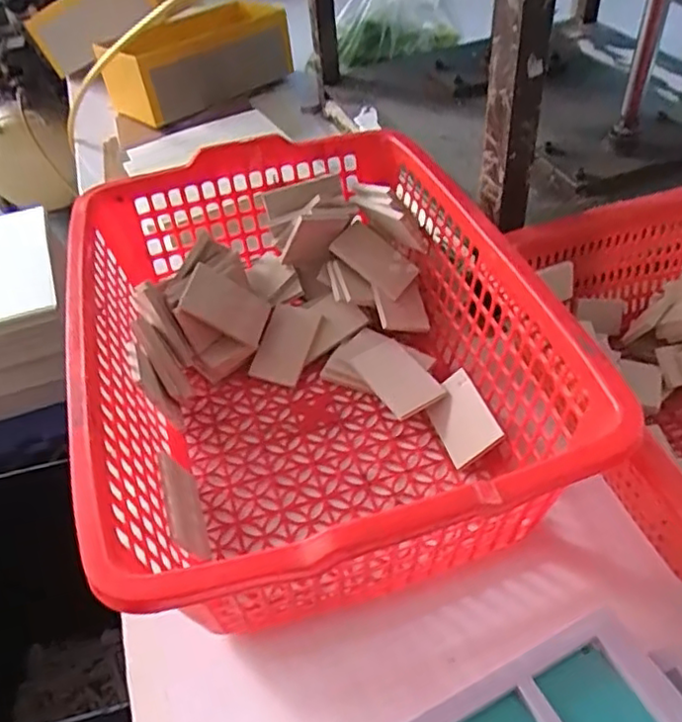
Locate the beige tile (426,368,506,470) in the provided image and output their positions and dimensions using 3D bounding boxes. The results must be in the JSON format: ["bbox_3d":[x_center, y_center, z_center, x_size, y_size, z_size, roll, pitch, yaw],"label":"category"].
[{"bbox_3d":[0.112,0.054,0.591,0.053,0.006,0.086,-38,50,16],"label":"beige tile"}]

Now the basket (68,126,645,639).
[{"bbox_3d":[-0.025,0.002,0.569,0.352,0.181,0.466,-14,46,-7],"label":"basket"}]

